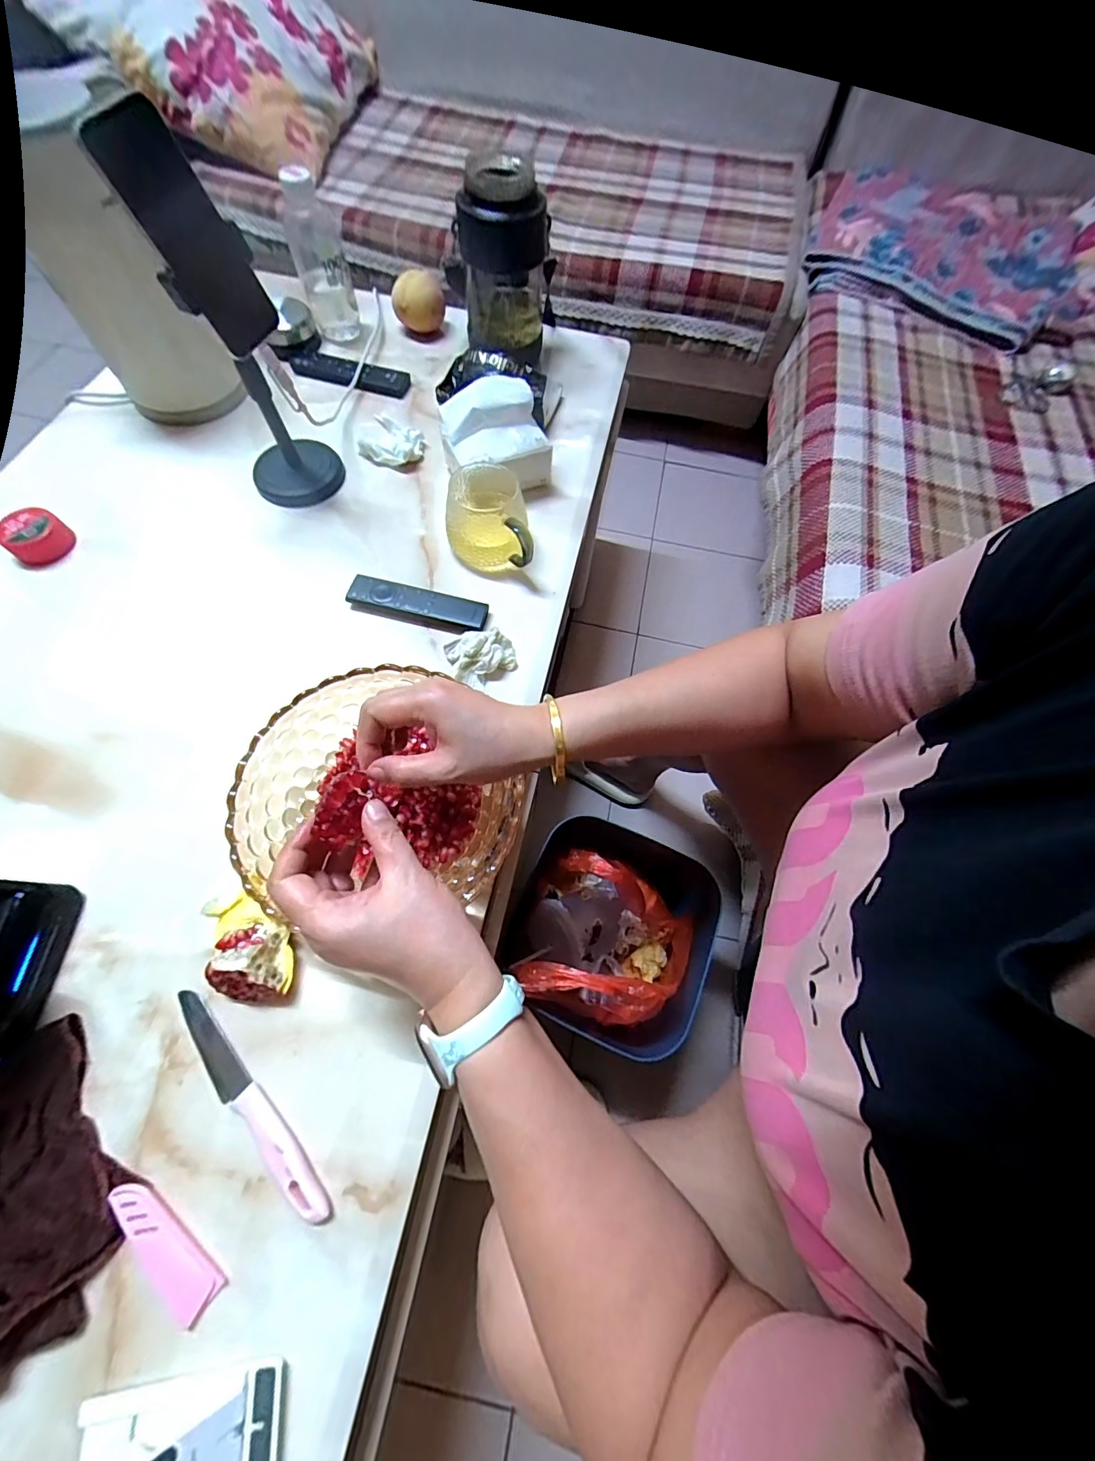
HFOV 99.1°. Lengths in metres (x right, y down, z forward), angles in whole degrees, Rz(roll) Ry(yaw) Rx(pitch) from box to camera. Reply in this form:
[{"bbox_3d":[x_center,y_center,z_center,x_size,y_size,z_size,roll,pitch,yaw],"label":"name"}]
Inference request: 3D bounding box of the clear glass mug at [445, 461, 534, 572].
[{"bbox_3d":[-0.072,-0.249,0.549,0.090,0.074,0.117,-7,66,-6],"label":"clear glass mug"}]

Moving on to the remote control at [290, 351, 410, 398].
[{"bbox_3d":[-0.286,-0.527,0.683,0.171,0.014,0.050,14,65,4],"label":"remote control"}]

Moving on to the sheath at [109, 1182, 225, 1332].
[{"bbox_3d":[-0.263,0.350,0.314,0.097,0.010,0.027,36,69,13],"label":"sheath"}]

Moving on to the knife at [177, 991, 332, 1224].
[{"bbox_3d":[-0.226,0.277,0.349,0.192,0.010,0.024,41,70,15],"label":"knife"}]

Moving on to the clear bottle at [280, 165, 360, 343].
[{"bbox_3d":[-0.323,-0.667,0.658,0.070,0.164,0.069,-17,69,-9],"label":"clear bottle"}]

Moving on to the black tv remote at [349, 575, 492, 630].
[{"bbox_3d":[-0.149,-0.146,0.533,0.156,0.019,0.032,12,67,3],"label":"black tv remote"}]

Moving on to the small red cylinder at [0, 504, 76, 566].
[{"bbox_3d":[-0.589,-0.225,0.535,0.050,0.037,0.056,30,67,10],"label":"small red cylinder"}]

